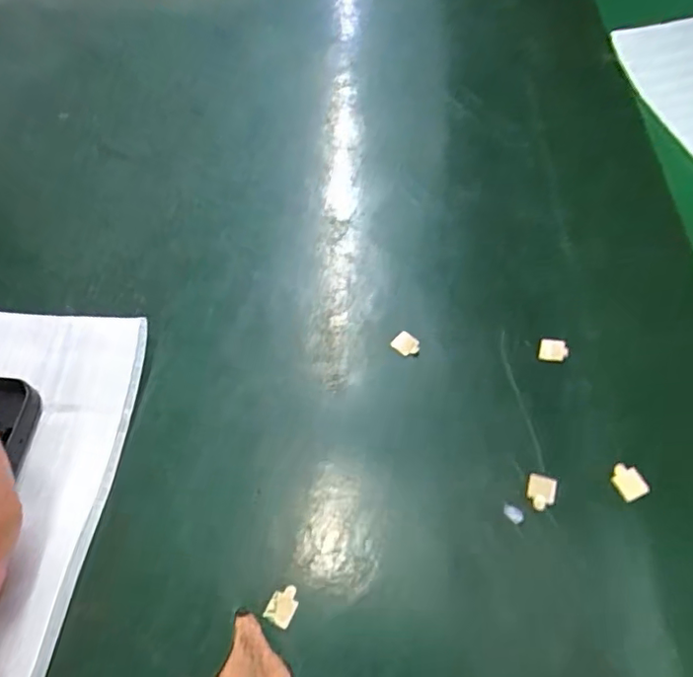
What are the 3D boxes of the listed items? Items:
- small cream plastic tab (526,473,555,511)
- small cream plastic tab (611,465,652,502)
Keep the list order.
[{"bbox_3d":[0.048,0.038,0.139,0.007,0.004,0.009,13,58,9],"label":"small cream plastic tab"},{"bbox_3d":[0.069,0.035,0.138,0.006,0.004,0.008,-25,61,-13],"label":"small cream plastic tab"}]

